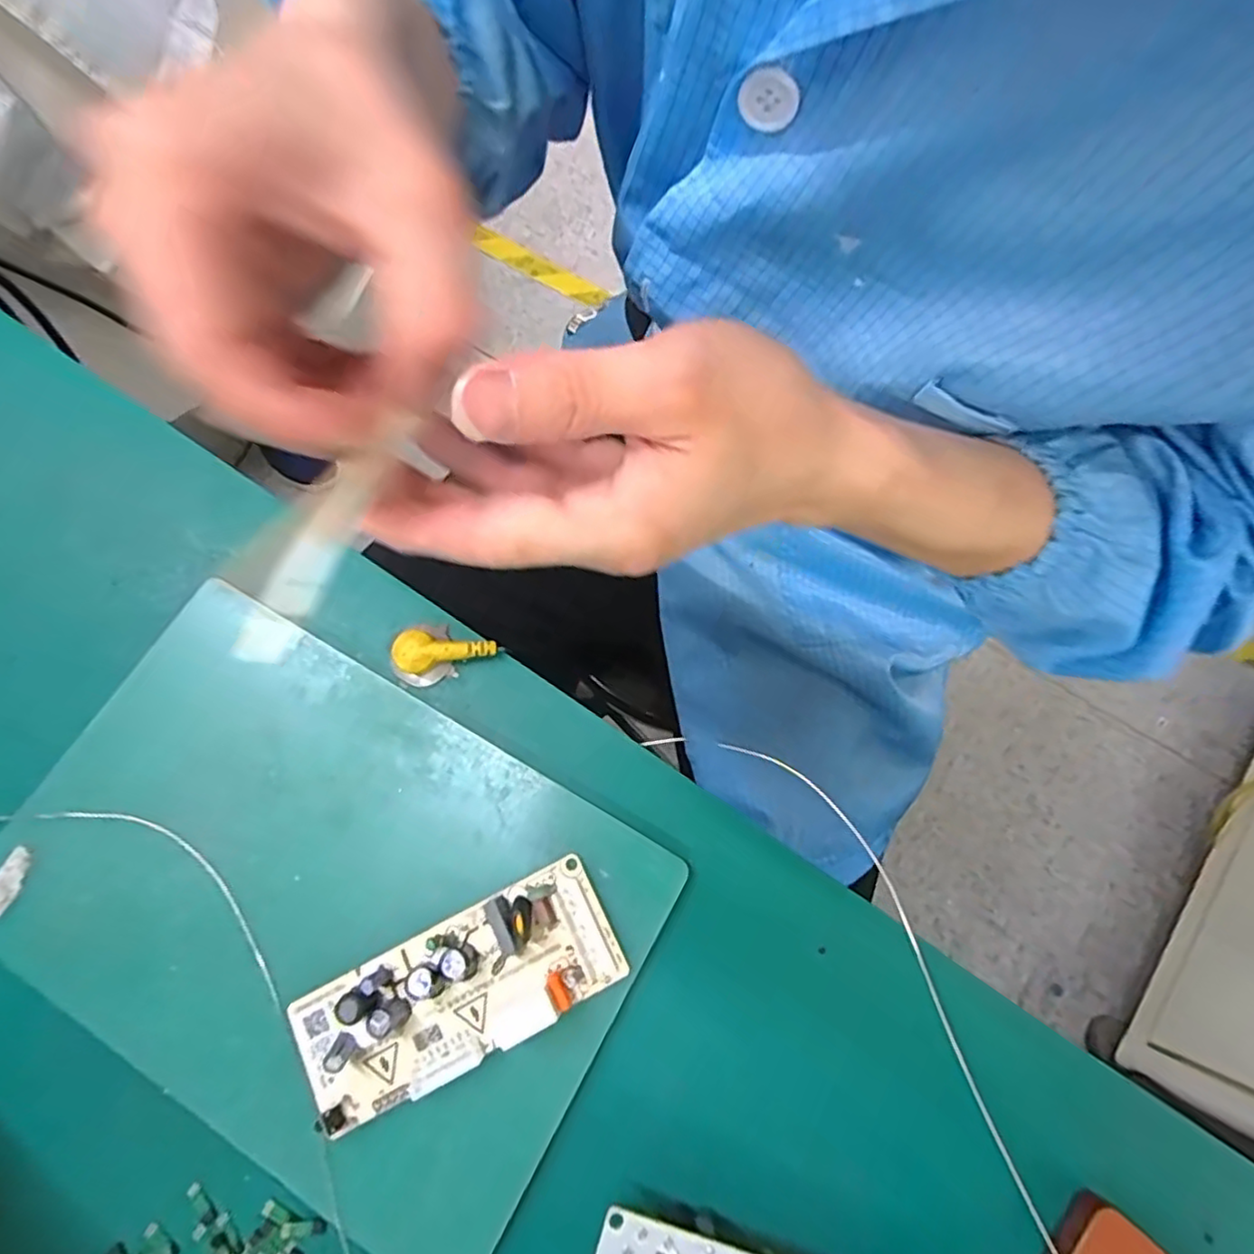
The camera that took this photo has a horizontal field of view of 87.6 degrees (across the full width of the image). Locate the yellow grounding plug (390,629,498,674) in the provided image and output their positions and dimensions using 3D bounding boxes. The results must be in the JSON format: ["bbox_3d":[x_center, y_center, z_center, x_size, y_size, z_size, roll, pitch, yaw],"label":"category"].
[{"bbox_3d":[-0.070,0.008,0.253,0.038,0.012,0.016,-11,72,-2],"label":"yellow grounding plug"}]

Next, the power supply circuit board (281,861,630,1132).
[{"bbox_3d":[-0.055,0.118,0.210,0.104,0.018,0.041,-26,73,-7],"label":"power supply circuit board"}]

